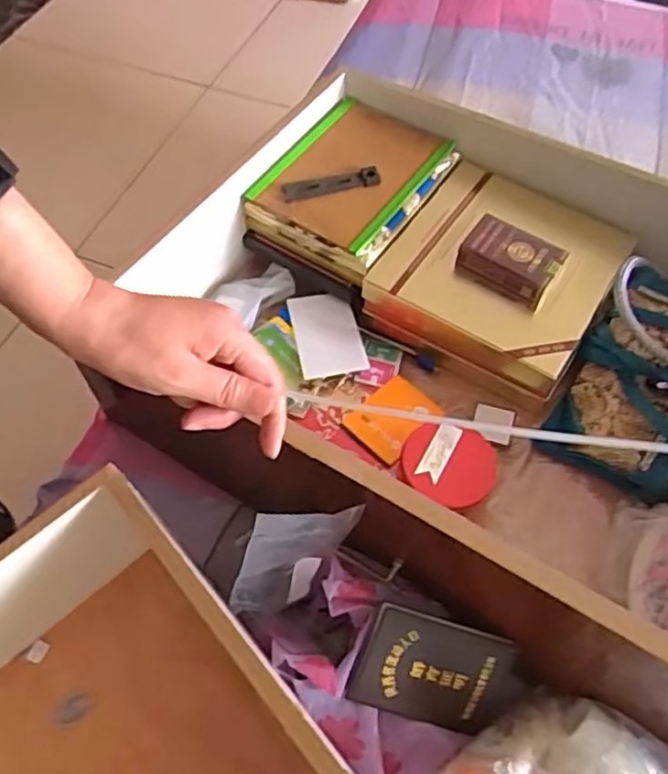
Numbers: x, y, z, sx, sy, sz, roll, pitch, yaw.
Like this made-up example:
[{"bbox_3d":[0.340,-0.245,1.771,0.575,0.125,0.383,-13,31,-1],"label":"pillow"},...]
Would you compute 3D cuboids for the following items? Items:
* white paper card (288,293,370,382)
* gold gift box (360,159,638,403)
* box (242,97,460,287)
[{"bbox_3d":[-0.008,-0.050,0.648,0.060,0.009,0.100,-11,52,-4],"label":"white paper card"},{"bbox_3d":[0.155,-0.108,0.651,0.190,0.050,0.186,28,63,17],"label":"gold gift box"},{"bbox_3d":[0.018,-0.202,0.683,0.139,0.049,0.175,27,63,17],"label":"box"}]

